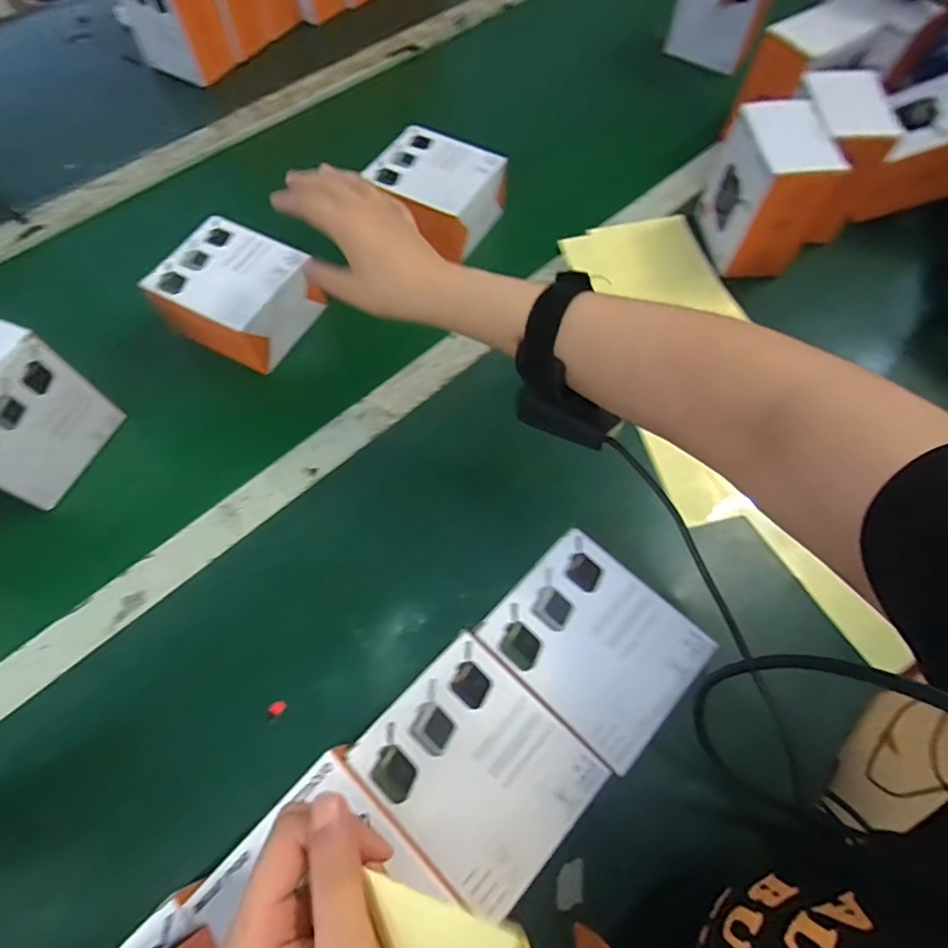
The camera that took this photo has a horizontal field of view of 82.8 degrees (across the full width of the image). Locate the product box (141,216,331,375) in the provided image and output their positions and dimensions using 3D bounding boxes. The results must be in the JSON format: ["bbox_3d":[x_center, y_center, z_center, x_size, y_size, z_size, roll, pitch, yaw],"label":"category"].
[{"bbox_3d":[-0.211,-0.159,0.488,0.125,0.064,0.104,29,67,15],"label":"product box"}]

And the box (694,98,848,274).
[{"bbox_3d":[0.274,-0.262,0.501,0.072,0.120,0.101,-9,63,-3],"label":"box"}]

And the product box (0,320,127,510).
[{"bbox_3d":[-0.357,-0.048,0.407,0.068,0.107,0.101,20,65,12],"label":"product box"}]

